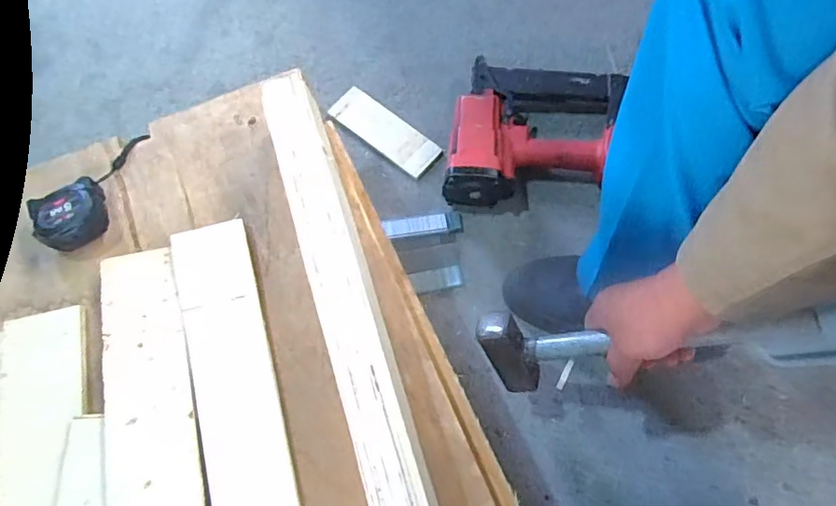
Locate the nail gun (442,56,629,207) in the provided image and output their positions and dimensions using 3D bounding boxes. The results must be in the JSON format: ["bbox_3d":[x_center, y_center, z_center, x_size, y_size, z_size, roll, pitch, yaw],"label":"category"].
[{"bbox_3d":[0.167,-0.171,0.747,0.228,0.081,0.240,9,73,5],"label":"nail gun"}]

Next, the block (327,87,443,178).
[{"bbox_3d":[-0.050,-0.184,0.795,0.181,0.010,0.062,39,77,13],"label":"block"}]

